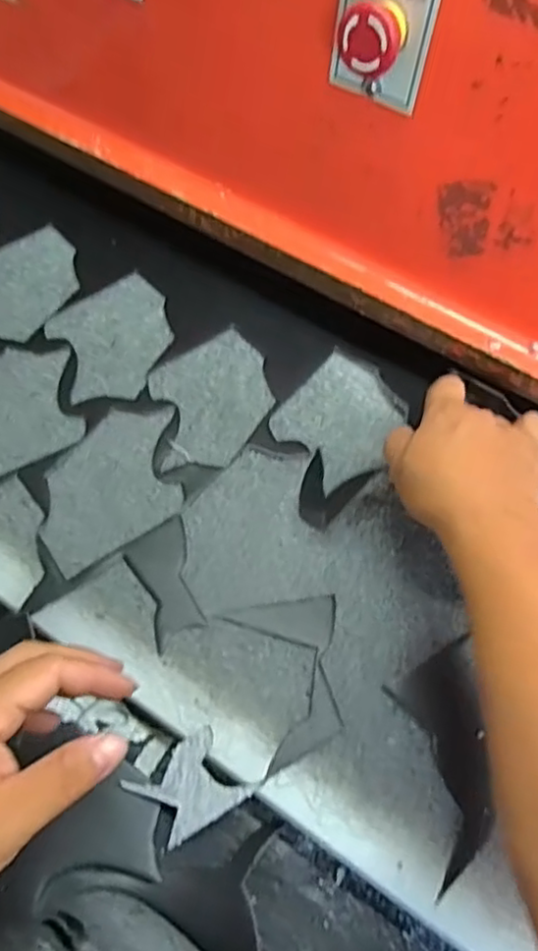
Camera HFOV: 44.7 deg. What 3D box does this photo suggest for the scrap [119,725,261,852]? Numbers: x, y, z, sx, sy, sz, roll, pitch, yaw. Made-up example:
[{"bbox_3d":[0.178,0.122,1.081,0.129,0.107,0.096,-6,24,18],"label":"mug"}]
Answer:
[{"bbox_3d":[-0.048,0.190,0.398,0.066,0.005,0.049,-40,80,9],"label":"scrap"}]

